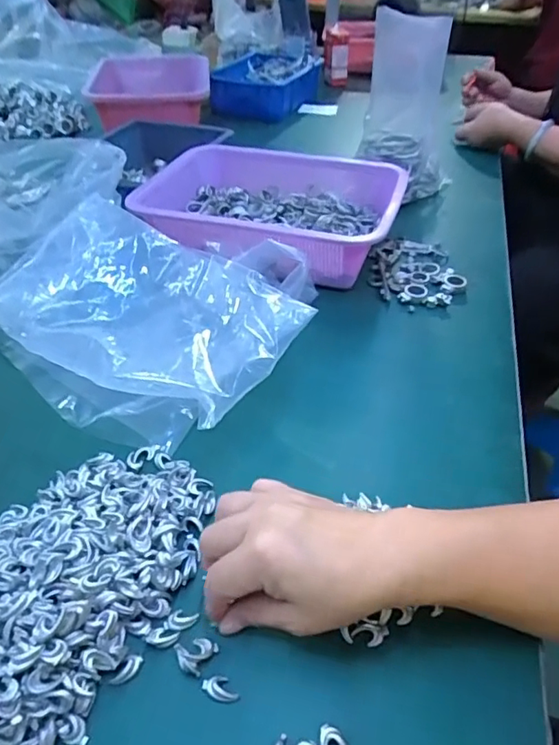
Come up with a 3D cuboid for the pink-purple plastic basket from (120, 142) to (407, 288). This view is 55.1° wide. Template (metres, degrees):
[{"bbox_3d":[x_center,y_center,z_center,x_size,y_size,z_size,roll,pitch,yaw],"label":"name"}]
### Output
[{"bbox_3d":[-0.012,-0.202,0.655,0.303,0.069,0.225,15,43,13],"label":"pink-purple plastic basket"}]

